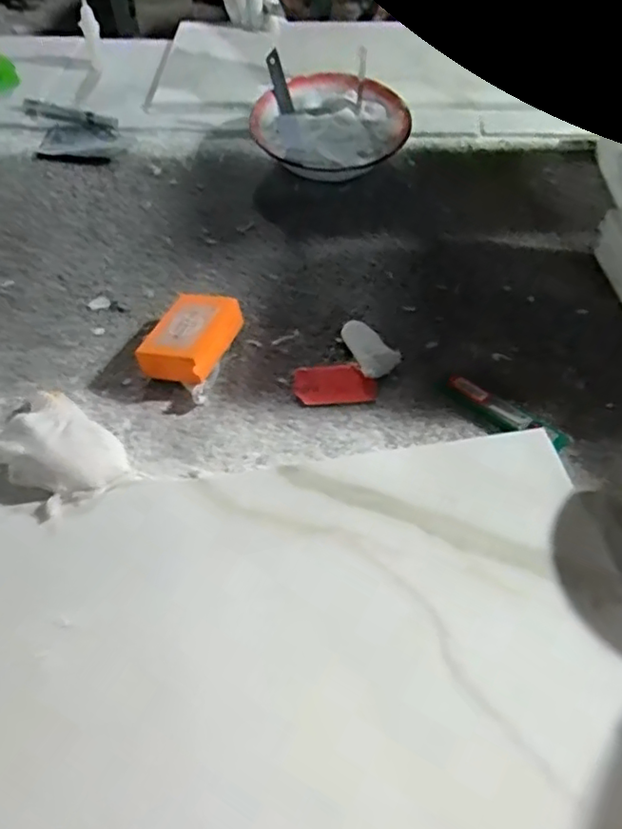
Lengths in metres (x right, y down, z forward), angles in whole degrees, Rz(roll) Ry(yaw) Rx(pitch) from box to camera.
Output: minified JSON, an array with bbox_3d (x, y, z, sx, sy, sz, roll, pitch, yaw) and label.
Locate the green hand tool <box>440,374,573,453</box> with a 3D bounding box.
[{"bbox_3d":[0.160,0.000,0.531,0.113,0.008,0.033,35,57,26],"label":"green hand tool"}]

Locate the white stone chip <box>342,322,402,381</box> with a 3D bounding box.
[{"bbox_3d":[0.055,-0.063,0.588,0.037,0.009,0.073,-15,51,-13],"label":"white stone chip"}]

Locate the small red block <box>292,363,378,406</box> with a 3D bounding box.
[{"bbox_3d":[0.022,-0.028,0.565,0.071,0.005,0.041,-5,49,-5],"label":"small red block"}]

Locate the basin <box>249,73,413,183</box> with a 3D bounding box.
[{"bbox_3d":[0.024,-0.347,0.790,0.193,0.059,0.169,4,52,2],"label":"basin"}]

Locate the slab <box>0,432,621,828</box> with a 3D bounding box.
[{"bbox_3d":[-0.092,0.169,0.377,0.582,0.021,0.299,-7,49,-6],"label":"slab"}]

